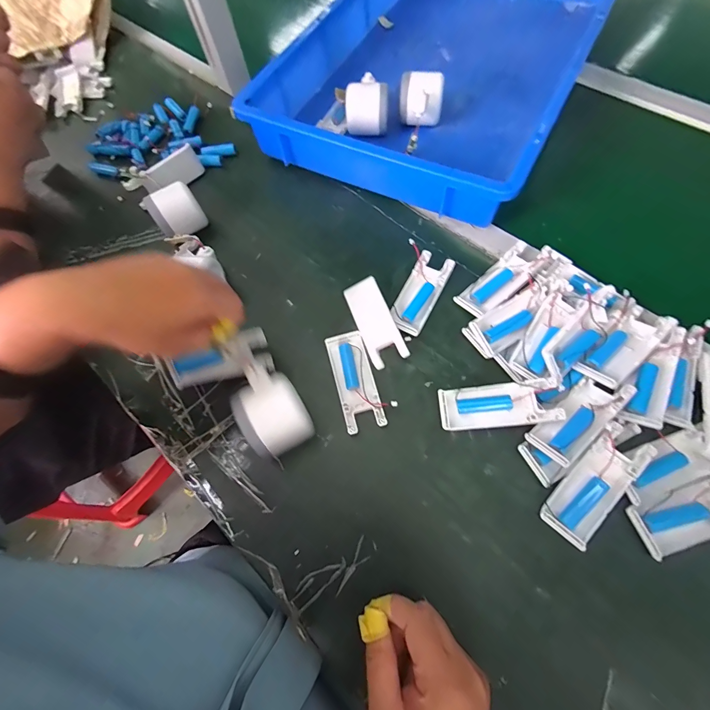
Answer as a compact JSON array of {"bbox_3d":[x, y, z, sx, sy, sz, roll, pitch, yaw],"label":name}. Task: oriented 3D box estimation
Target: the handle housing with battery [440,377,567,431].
[{"bbox_3d":[0.135,0.046,0.329,0.104,0.012,0.041,-9,63,16],"label":"handle housing with battery"}]

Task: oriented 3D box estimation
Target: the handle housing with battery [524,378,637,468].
[{"bbox_3d":[0.204,0.055,0.313,0.101,0.018,0.037,-38,69,-10],"label":"handle housing with battery"}]

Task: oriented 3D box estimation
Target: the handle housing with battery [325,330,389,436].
[{"bbox_3d":[0.000,0.026,0.360,0.040,0.011,0.104,-16,67,-1],"label":"handle housing with battery"}]

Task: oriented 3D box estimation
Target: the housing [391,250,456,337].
[{"bbox_3d":[0.074,-0.070,0.397,0.041,0.018,0.103,26,72,15],"label":"housing"}]

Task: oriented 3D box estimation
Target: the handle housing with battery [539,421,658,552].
[{"bbox_3d":[0.206,0.111,0.298,0.041,0.014,0.104,40,87,19],"label":"handle housing with battery"}]

